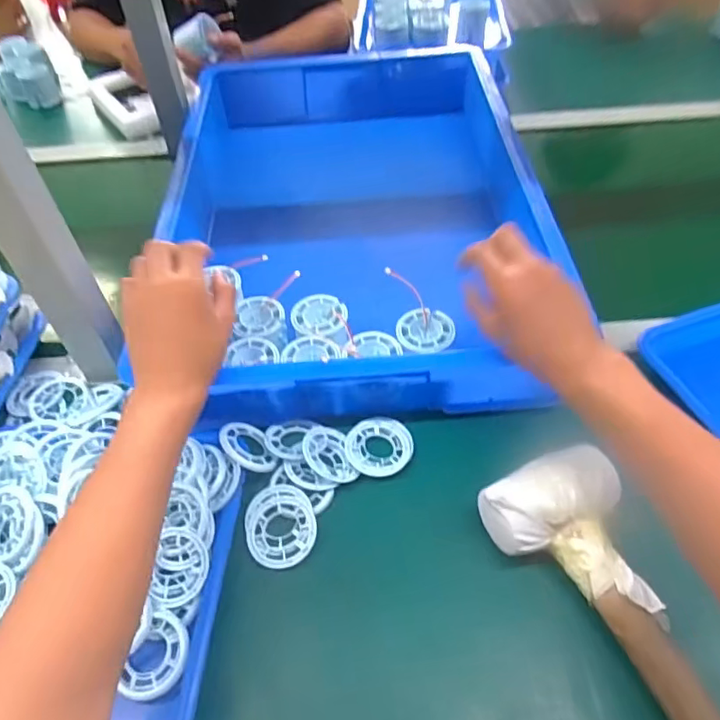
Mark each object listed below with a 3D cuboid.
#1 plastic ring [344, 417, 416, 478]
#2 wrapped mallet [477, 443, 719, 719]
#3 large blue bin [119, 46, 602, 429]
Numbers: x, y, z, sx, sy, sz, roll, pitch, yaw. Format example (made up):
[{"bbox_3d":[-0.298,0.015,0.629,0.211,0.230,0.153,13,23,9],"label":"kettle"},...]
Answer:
[{"bbox_3d":[0.018,0.079,0.520,0.059,0.005,0.059,-2,51,2],"label":"plastic ring"},{"bbox_3d":[0.181,0.194,0.386,0.098,0.056,0.276,-16,52,-10],"label":"wrapped mallet"},{"bbox_3d":[-0.010,-0.189,0.713,0.405,0.118,0.596,-4,51,0],"label":"large blue bin"}]

